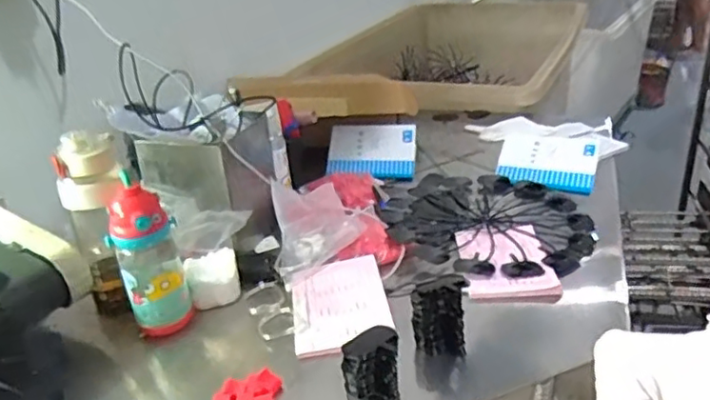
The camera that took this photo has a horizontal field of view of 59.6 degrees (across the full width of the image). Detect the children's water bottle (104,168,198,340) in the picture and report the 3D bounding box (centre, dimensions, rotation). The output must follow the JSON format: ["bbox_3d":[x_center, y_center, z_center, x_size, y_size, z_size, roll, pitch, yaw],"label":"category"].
[{"bbox_3d":[-0.268,0.074,0.805,0.081,0.203,0.069,-15,29,-19],"label":"children's water bottle"}]

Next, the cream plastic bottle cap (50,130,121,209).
[{"bbox_3d":[-0.348,-0.041,0.802,0.068,0.091,0.064,-4,27,2],"label":"cream plastic bottle cap"}]

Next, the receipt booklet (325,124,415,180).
[{"bbox_3d":[0.034,-0.096,1.224,0.169,0.015,0.135,2,61,2],"label":"receipt booklet"}]

